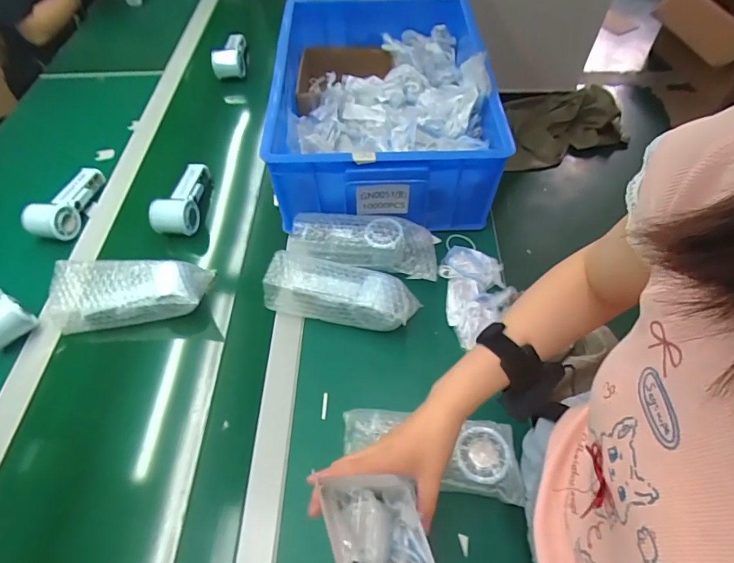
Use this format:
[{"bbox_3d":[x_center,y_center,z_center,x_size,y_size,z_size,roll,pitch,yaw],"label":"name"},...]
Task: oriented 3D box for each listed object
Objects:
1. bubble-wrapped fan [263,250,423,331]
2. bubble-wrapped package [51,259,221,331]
[{"bbox_3d":[-0.035,0.013,0.611,0.202,0.071,0.082,10,57,8],"label":"bubble-wrapped fan"},{"bbox_3d":[-0.336,0.012,0.616,0.206,0.056,0.082,-4,56,-2],"label":"bubble-wrapped package"}]

